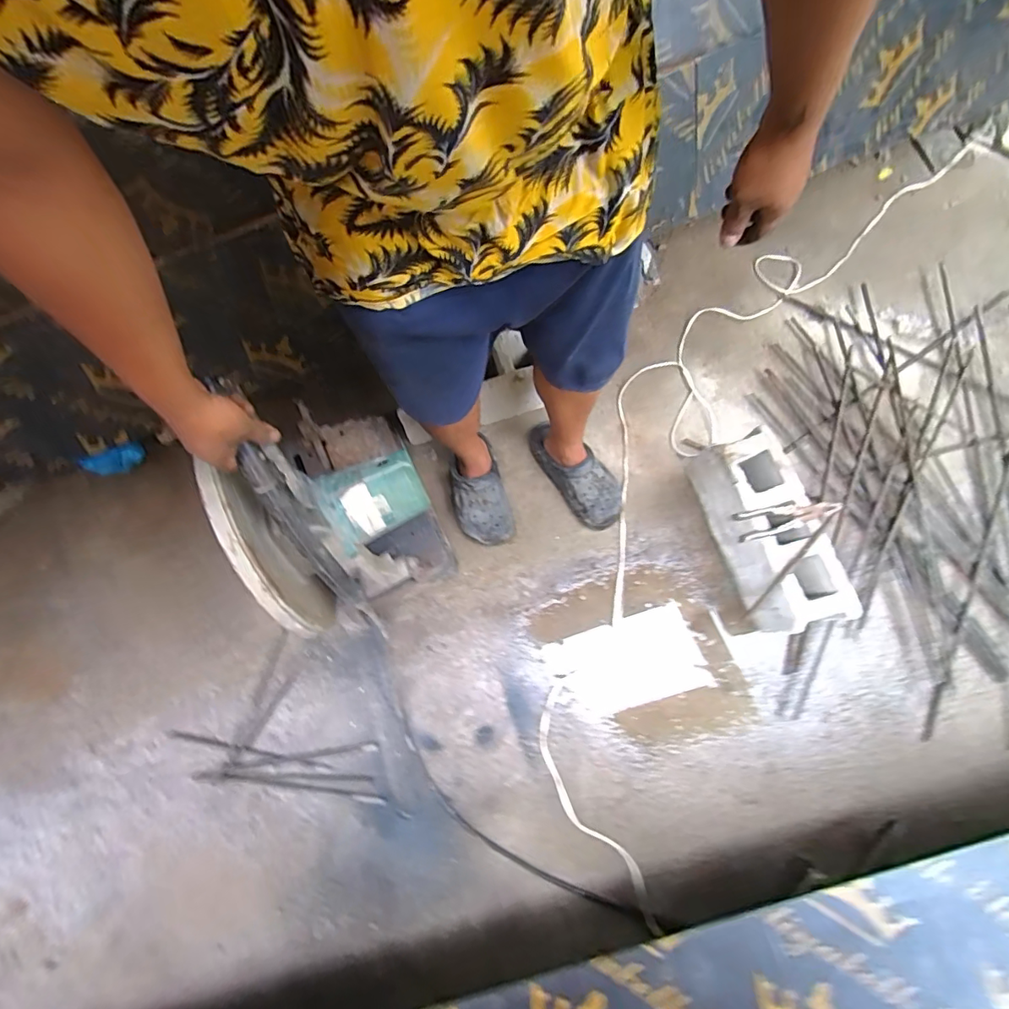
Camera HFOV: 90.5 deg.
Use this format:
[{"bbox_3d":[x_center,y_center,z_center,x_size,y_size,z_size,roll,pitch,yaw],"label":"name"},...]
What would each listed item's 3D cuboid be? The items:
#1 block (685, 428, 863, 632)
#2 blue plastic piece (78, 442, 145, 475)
[{"bbox_3d":[0.533,0.058,1.040,0.134,0.193,0.388,-17,73,-3],"label":"block"},{"bbox_3d":[-0.916,-0.104,1.175,0.140,0.062,0.031,-20,74,-3],"label":"blue plastic piece"}]

